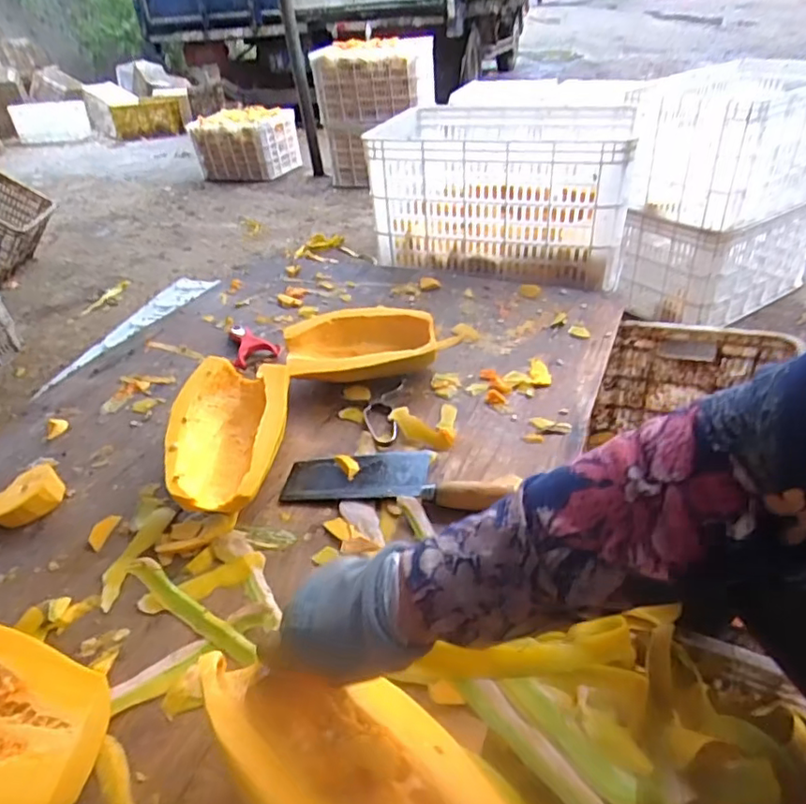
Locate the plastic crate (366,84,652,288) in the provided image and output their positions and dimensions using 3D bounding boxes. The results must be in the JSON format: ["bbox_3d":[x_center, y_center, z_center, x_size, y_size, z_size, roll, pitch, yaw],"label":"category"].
[{"bbox_3d":[0.216,-0.461,1.251,0.493,0.269,0.390,7,39,18],"label":"plastic crate"}]

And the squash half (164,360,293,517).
[{"bbox_3d":[-0.203,0.041,0.689,0.125,0.090,0.221,-6,35,0],"label":"squash half"}]

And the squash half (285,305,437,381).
[{"bbox_3d":[-0.060,-0.081,0.849,0.216,0.065,0.127,-8,35,-3],"label":"squash half"}]

